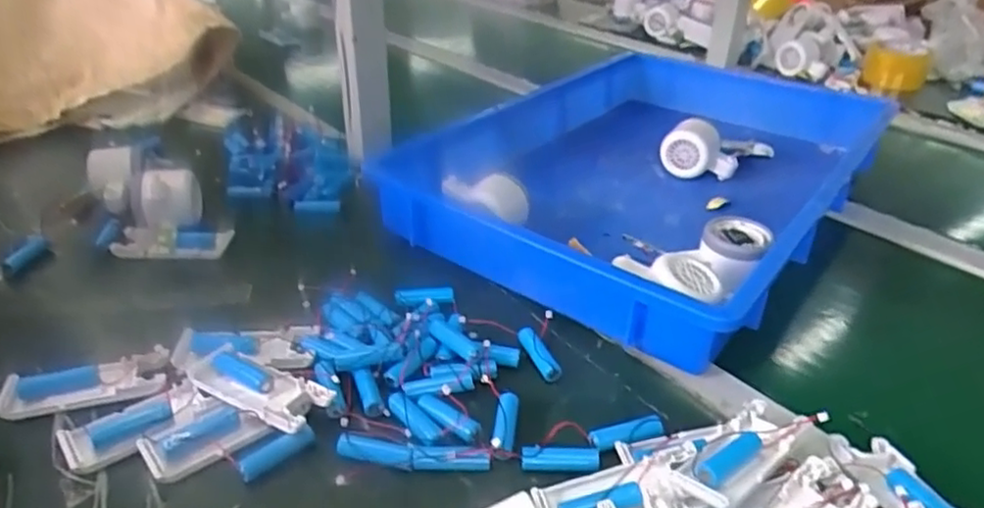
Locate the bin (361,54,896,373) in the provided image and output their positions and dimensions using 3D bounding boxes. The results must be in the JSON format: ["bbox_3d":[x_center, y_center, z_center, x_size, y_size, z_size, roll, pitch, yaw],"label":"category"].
[{"bbox_3d":[0.181,-0.097,0.721,0.372,0.091,0.525,25,41,33],"label":"bin"}]

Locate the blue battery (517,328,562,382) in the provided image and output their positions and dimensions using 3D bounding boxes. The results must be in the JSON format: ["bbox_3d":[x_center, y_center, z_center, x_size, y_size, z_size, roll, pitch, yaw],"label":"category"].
[{"bbox_3d":[0.035,0.077,0.513,0.016,0.015,0.046,-19,56,-26],"label":"blue battery"}]

